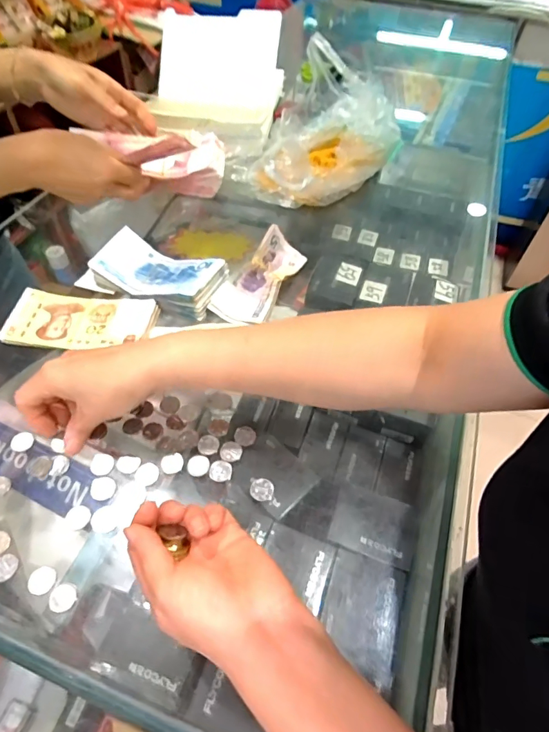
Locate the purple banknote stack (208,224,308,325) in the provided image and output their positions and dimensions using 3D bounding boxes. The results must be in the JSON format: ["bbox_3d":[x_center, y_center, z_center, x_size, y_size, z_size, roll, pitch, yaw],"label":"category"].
[{"bbox_3d":[-0.017,-0.103,0.491,0.058,0.034,0.132,21,53,13],"label":"purple banknote stack"}]

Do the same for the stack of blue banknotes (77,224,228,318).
[{"bbox_3d":[-0.134,-0.105,0.488,0.155,0.033,0.071,19,53,12],"label":"stack of blue banknotes"}]

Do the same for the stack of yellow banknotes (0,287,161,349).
[{"bbox_3d":[-0.203,-0.048,0.455,0.147,0.011,0.070,5,51,2],"label":"stack of yellow banknotes"}]

